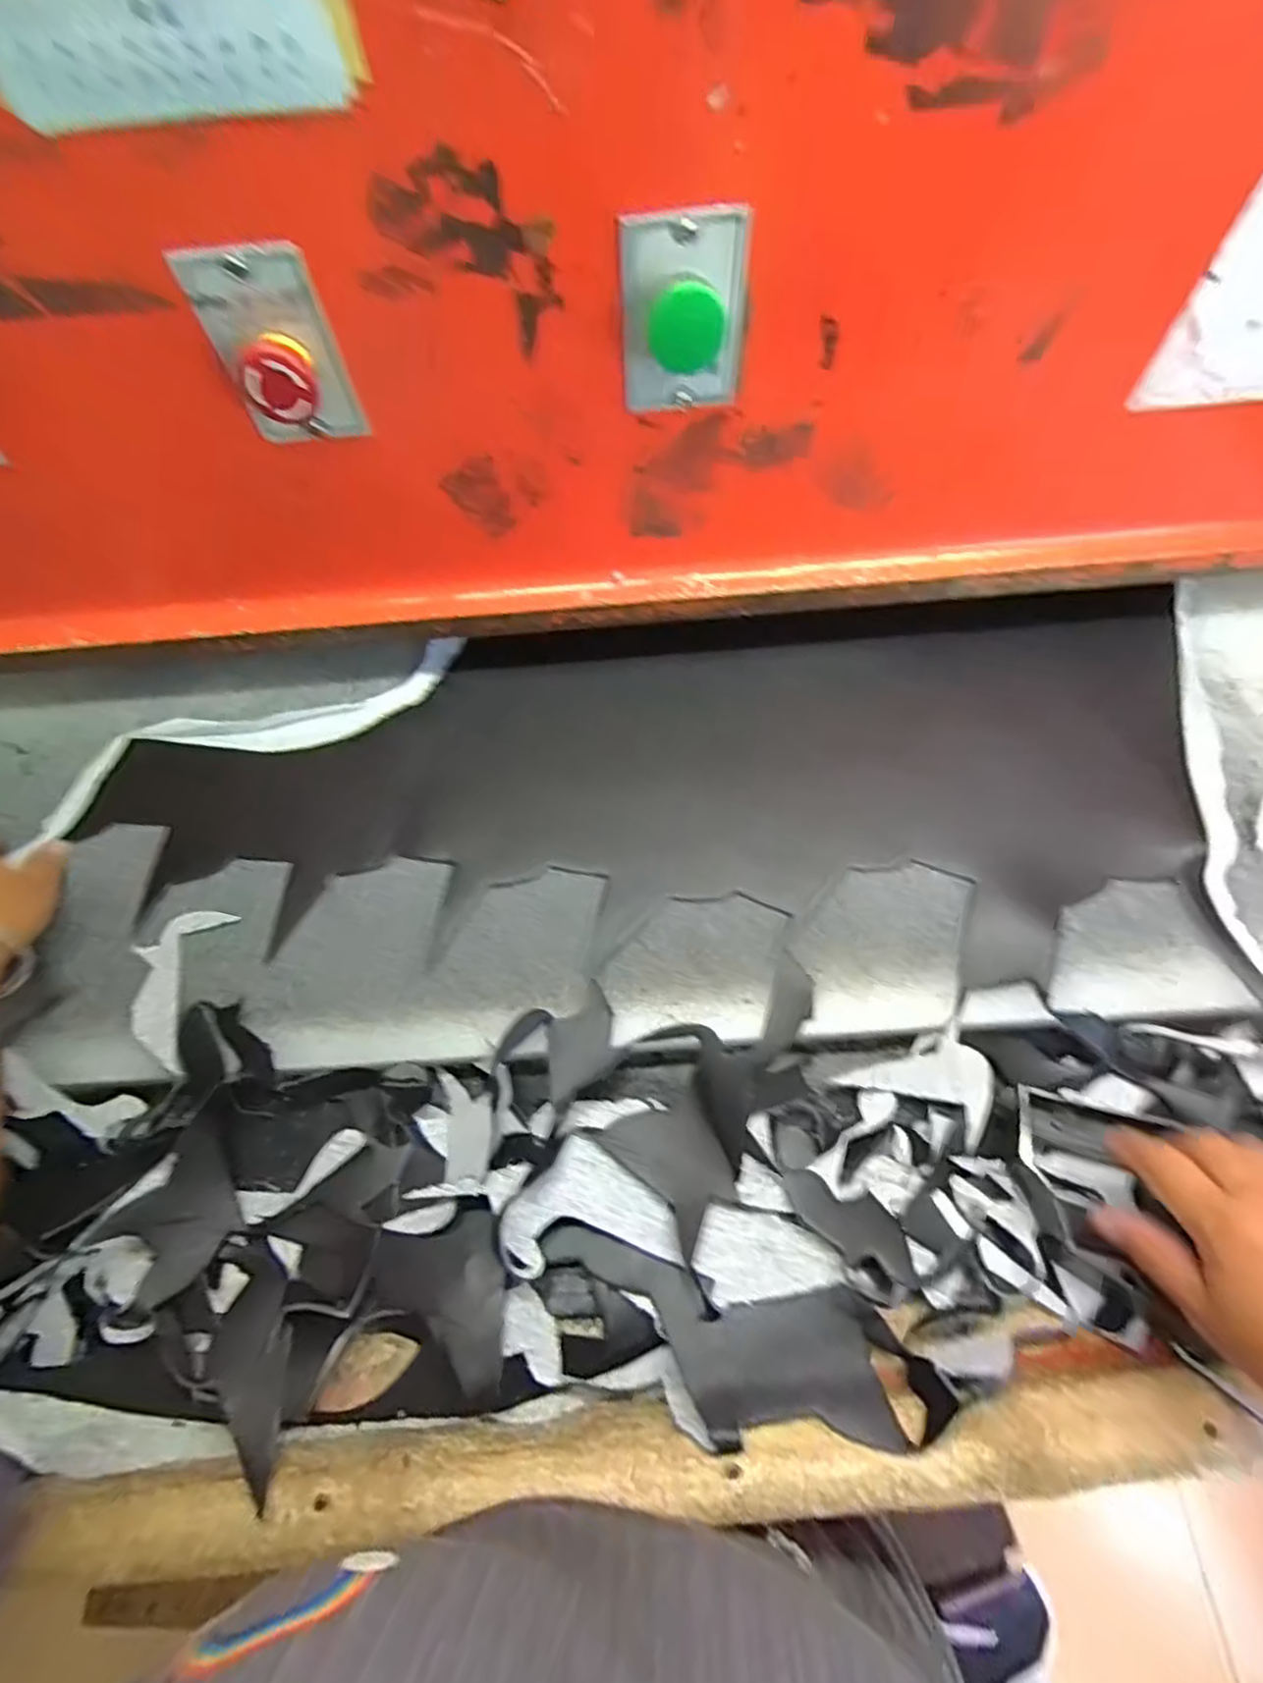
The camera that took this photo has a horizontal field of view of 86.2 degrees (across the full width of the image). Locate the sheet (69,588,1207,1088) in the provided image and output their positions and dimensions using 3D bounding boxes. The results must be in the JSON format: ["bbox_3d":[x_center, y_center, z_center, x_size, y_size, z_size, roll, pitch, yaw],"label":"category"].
[{"bbox_3d":[0.030,-0.027,0.498,0.795,0.038,0.315,-10,71,-1],"label":"sheet"}]

